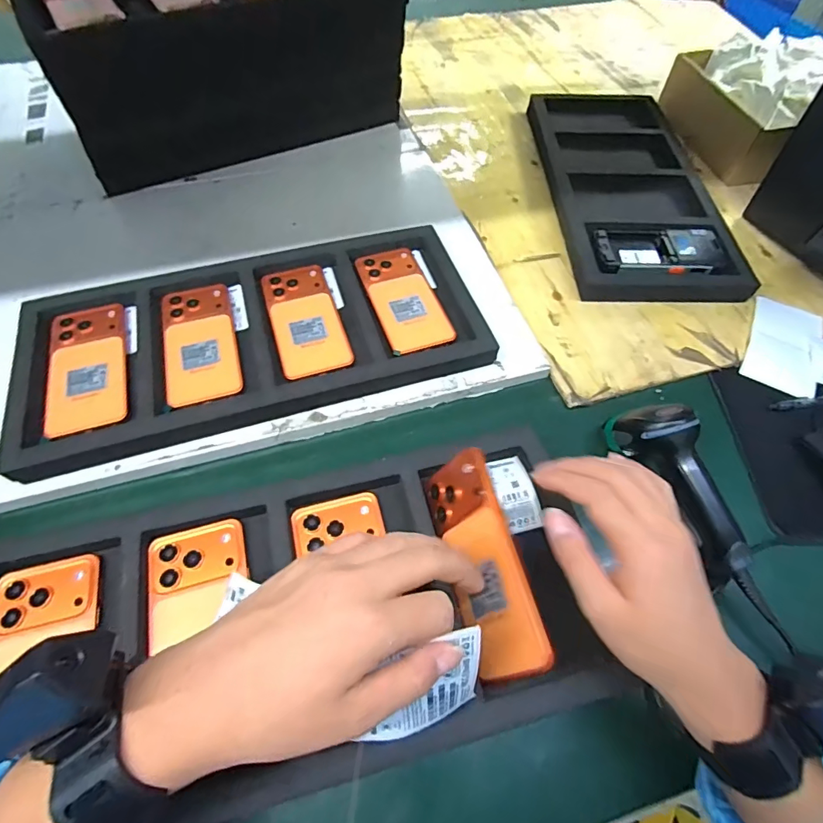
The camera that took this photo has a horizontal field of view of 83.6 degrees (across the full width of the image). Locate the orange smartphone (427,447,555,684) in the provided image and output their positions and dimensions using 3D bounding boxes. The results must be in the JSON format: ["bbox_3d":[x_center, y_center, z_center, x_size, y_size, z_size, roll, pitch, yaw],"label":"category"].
[{"bbox_3d":[0.052,0.112,0.351,0.008,0.068,0.162,10,52,-40],"label":"orange smartphone"}]

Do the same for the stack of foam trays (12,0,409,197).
[{"bbox_3d":[-0.258,-0.513,0.683,0.484,0.193,0.216,-21,62,-14],"label":"stack of foam trays"}]

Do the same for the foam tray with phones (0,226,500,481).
[{"bbox_3d":[-0.168,-0.087,0.520,0.490,0.034,0.233,-15,61,-10],"label":"foam tray with phones"}]

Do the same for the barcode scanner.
[{"bbox_3d":[0.262,0.075,0.441,0.055,0.071,0.183,-19,72,-13],"label":"barcode scanner"}]

